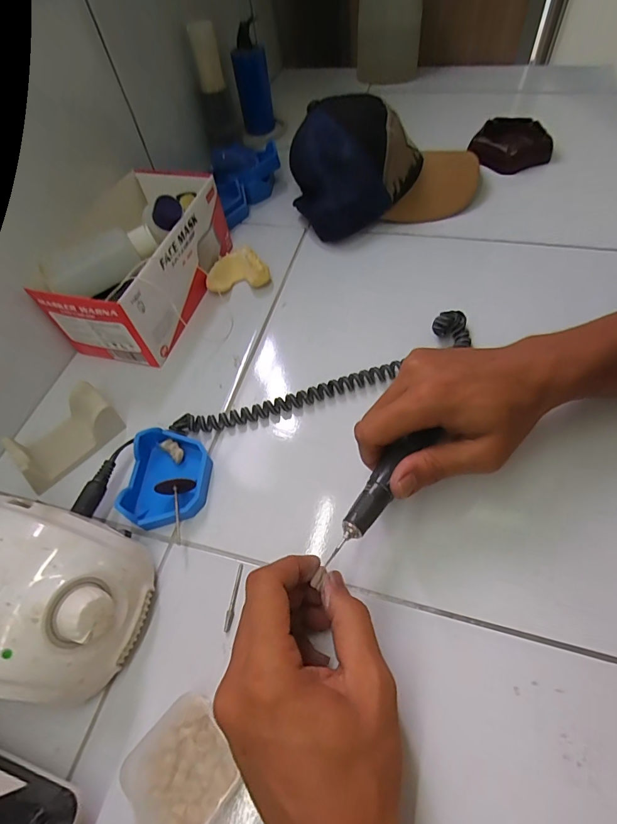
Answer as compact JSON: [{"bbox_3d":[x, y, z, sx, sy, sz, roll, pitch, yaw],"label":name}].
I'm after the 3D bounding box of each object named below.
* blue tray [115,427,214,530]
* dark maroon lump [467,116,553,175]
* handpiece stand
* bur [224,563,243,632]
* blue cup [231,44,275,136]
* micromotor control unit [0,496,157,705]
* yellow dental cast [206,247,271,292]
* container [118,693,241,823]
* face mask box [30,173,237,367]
[{"bbox_3d":[-0.112,0.052,0.325,0.064,0.024,0.079,0,57,7],"label":"blue tray"},{"bbox_3d":[0.277,-0.365,0.547,0.100,0.026,0.111,17,60,17],"label":"dark maroon lump"},{"bbox_3d":[-0.213,0.019,0.353,0.085,0.028,0.050,-41,62,-19],"label":"handpiece stand"},{"bbox_3d":[-0.053,0.129,0.282,0.005,0.004,0.044,5,59,8],"label":"bur"},{"bbox_3d":[-0.081,-0.482,0.614,0.050,0.101,0.040,-8,58,0],"label":"blue cup"},{"bbox_3d":[-0.180,0.114,0.258,0.137,0.081,0.098,12,59,14],"label":"micromotor control unit"},{"bbox_3d":[-0.080,-0.159,0.452,0.069,0.025,0.048,-14,56,-2],"label":"yellow dental cast"},{"bbox_3d":[-0.071,0.202,0.227,0.054,0.015,0.055,35,67,25],"label":"container"},{"bbox_3d":[-0.171,-0.161,0.426,0.124,0.088,0.207,11,59,13],"label":"face mask box"}]

